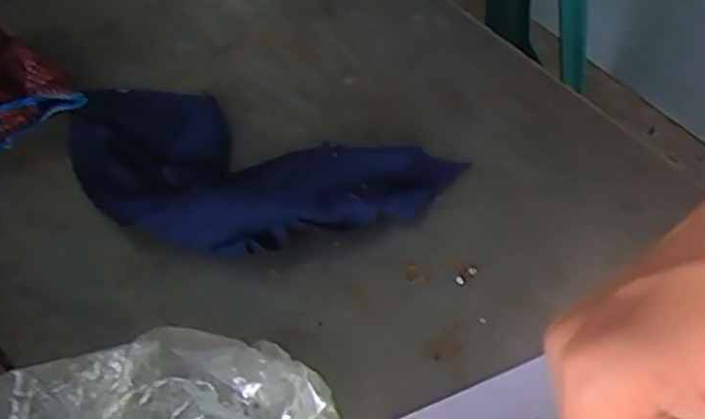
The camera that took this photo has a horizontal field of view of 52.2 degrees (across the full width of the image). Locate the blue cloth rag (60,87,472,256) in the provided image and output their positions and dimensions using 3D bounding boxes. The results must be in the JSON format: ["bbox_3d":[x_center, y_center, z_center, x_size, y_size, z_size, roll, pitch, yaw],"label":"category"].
[{"bbox_3d":[-0.069,-0.023,0.379,0.219,0.026,0.098,17,55,19],"label":"blue cloth rag"}]

